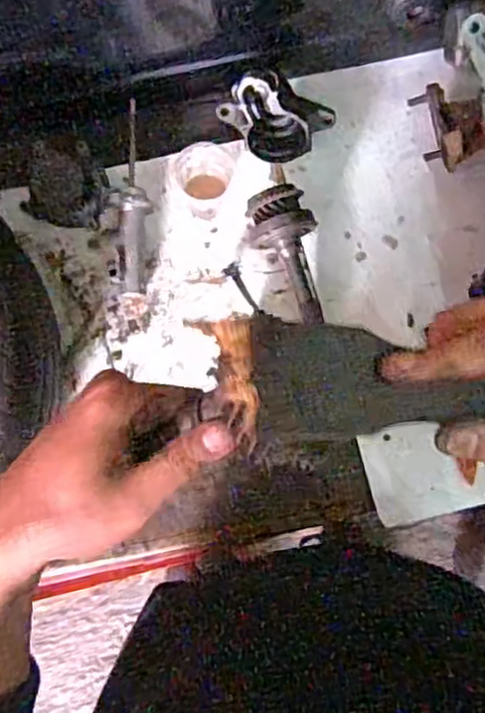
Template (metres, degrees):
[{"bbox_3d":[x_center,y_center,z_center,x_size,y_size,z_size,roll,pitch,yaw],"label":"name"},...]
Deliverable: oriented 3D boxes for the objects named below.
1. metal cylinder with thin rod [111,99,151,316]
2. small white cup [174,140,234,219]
[{"bbox_3d":[-0.131,-0.176,0.804,0.041,0.039,0.262,-1,87,-1],"label":"metal cylinder with thin rod"},{"bbox_3d":[-0.045,-0.211,0.812,0.060,0.068,0.069,40,78,10],"label":"small white cup"}]

